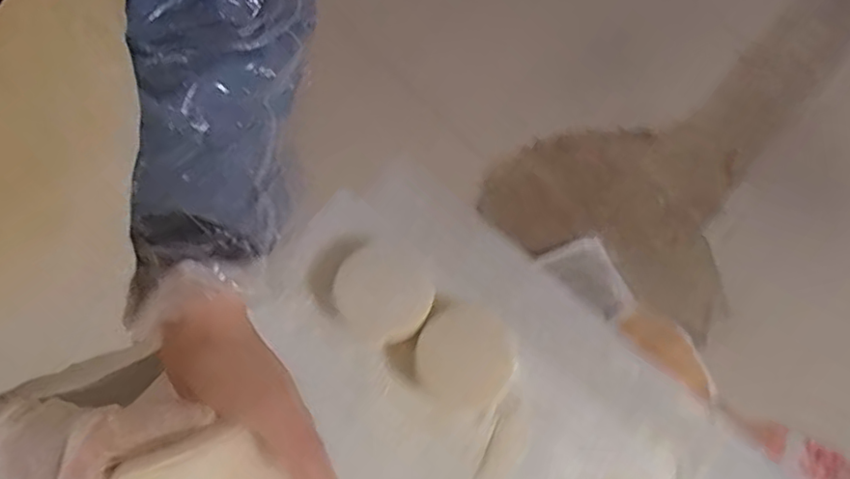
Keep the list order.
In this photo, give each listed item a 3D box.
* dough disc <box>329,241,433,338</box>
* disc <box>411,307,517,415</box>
[{"bbox_3d":[-0.029,0.036,0.445,0.068,0.006,0.062,0,75,1],"label":"dough disc"},{"bbox_3d":[0.027,0.081,0.435,0.066,0.007,0.067,0,75,1],"label":"disc"}]

